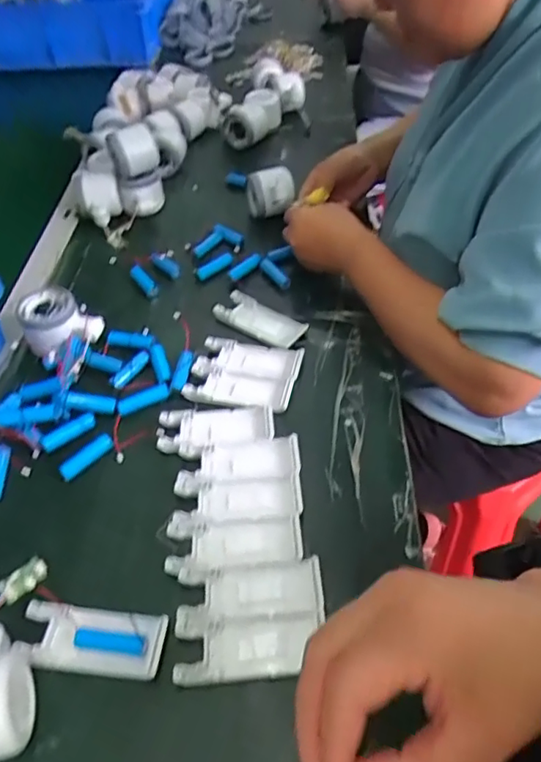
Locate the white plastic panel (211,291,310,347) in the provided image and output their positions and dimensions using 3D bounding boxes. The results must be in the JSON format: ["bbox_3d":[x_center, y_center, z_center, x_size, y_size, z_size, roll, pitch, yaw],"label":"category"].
[{"bbox_3d":[-0.011,-0.068,0.610,0.102,0.013,0.045,26,54,26],"label":"white plastic panel"}]

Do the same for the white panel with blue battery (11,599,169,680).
[{"bbox_3d":[-0.126,0.182,0.393,0.102,0.010,0.042,3,47,8],"label":"white panel with blue battery"}]

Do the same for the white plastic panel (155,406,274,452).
[{"bbox_3d":[-0.050,0.041,0.515,0.104,0.008,0.044,-6,47,0],"label":"white plastic panel"}]

